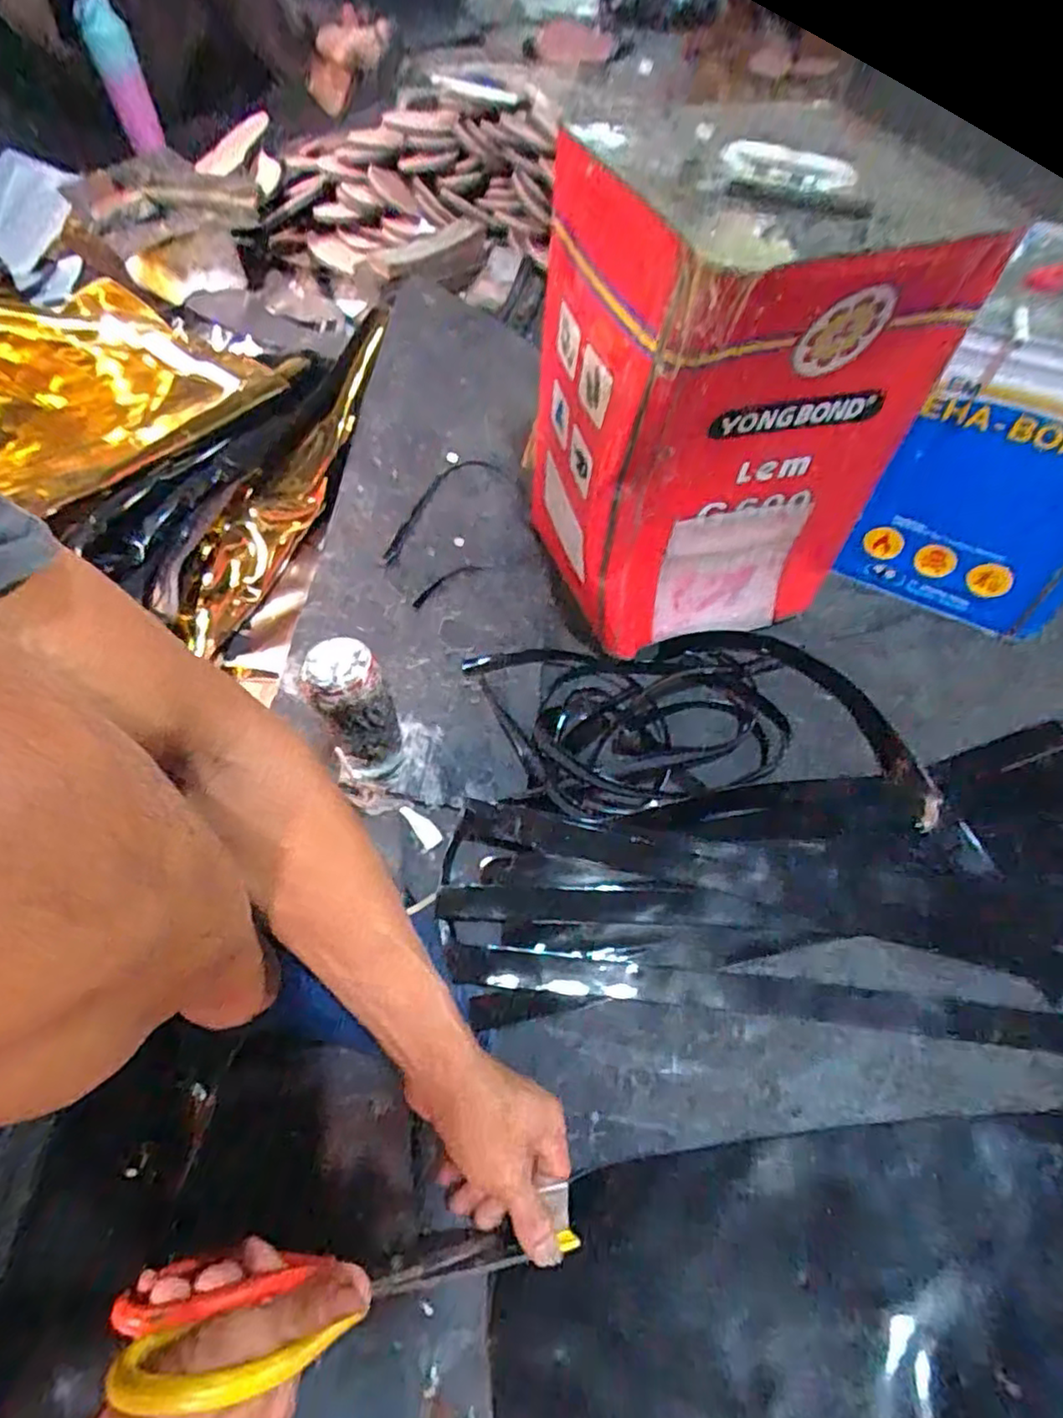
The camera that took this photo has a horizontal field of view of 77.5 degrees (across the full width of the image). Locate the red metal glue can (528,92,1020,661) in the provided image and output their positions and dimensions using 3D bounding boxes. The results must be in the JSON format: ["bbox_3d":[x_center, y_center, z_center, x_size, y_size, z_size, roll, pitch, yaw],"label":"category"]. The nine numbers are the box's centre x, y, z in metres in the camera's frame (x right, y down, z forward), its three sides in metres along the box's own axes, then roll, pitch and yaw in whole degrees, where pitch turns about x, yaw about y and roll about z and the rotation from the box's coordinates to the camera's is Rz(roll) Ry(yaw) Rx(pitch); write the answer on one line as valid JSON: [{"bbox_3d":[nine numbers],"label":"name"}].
[{"bbox_3d":[0.147,-0.261,0.559,0.266,0.346,0.261,-14,63,-4],"label":"red metal glue can"}]

